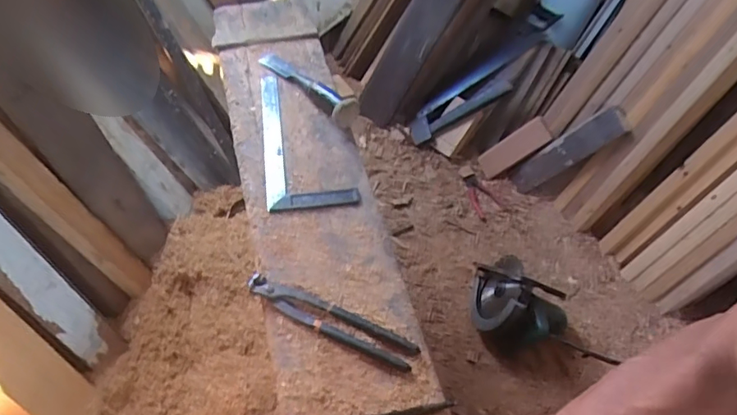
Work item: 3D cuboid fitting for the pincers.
[{"bbox_3d":[-0.047,0.135,0.646,0.219,0.024,0.038,23,53,12],"label":"pincers"}]

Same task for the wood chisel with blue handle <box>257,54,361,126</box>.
[{"bbox_3d":[-0.103,-0.214,0.897,0.046,0.030,0.233,-32,56,-25],"label":"wood chisel with blue handle"}]

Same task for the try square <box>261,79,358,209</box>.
[{"bbox_3d":[-0.098,-0.115,0.839,0.128,0.024,0.277,-7,49,-6],"label":"try square"}]

